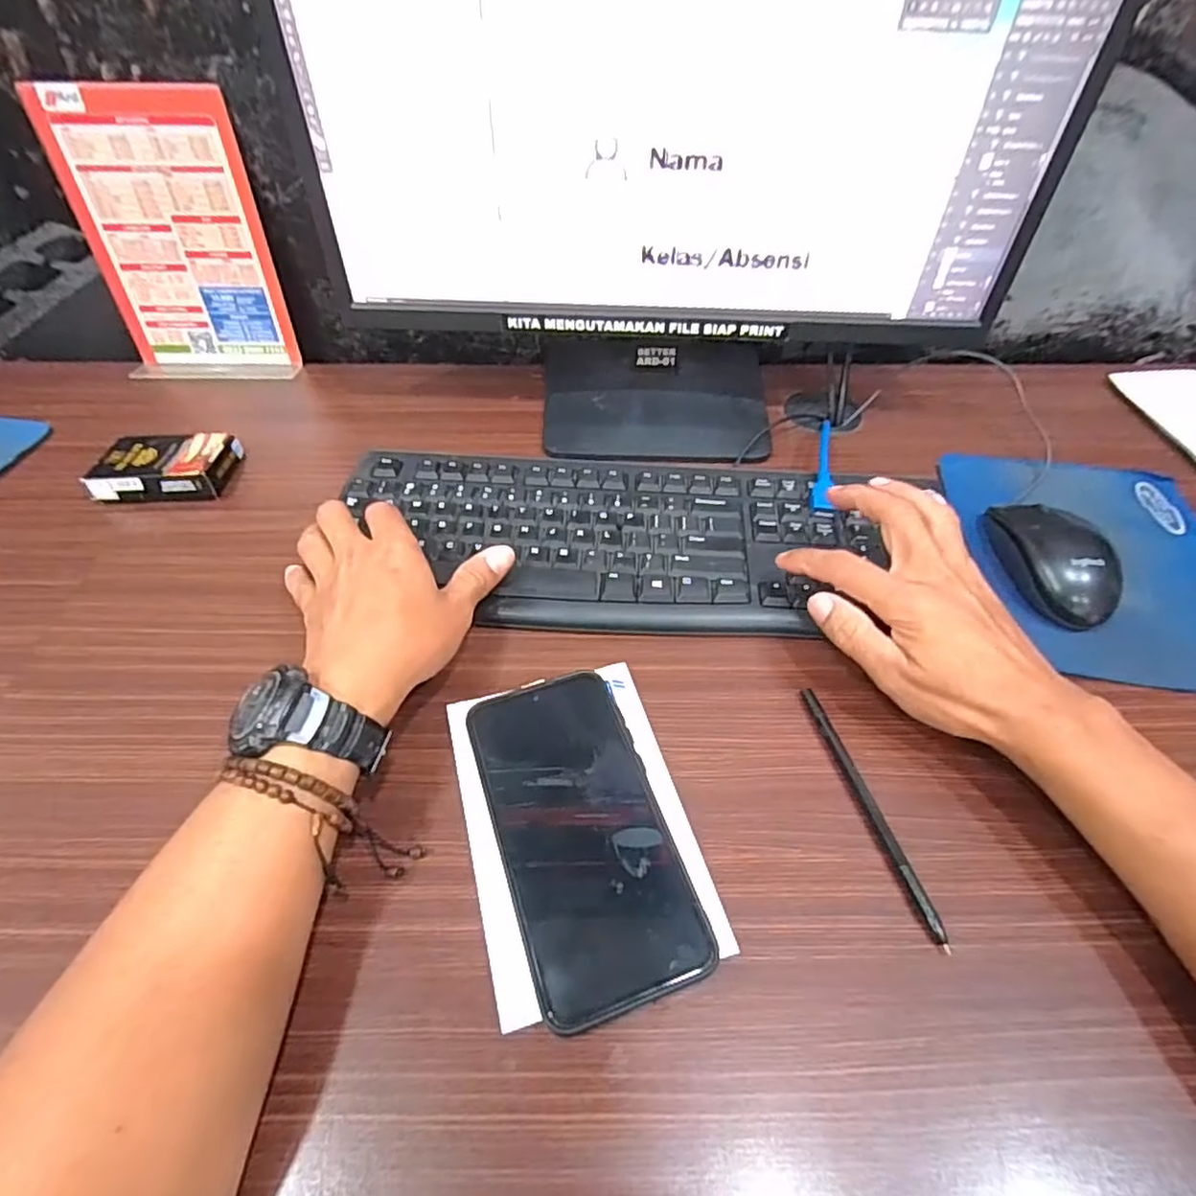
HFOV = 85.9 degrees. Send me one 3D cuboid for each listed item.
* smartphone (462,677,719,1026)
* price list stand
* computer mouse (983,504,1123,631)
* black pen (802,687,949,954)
[{"bbox_3d":[-0.009,0.113,0.318,0.078,0.014,0.159,-15,52,-13],"label":"smartphone"},{"bbox_3d":[-0.359,-0.296,0.549,0.152,0.207,0.051,1,51,0],"label":"price list stand"},{"bbox_3d":[0.296,-0.026,0.421,0.060,0.039,0.096,-13,52,-11],"label":"computer mouse"},{"bbox_3d":[0.139,0.106,0.332,0.008,0.007,0.139,-11,52,-9],"label":"black pen"}]

